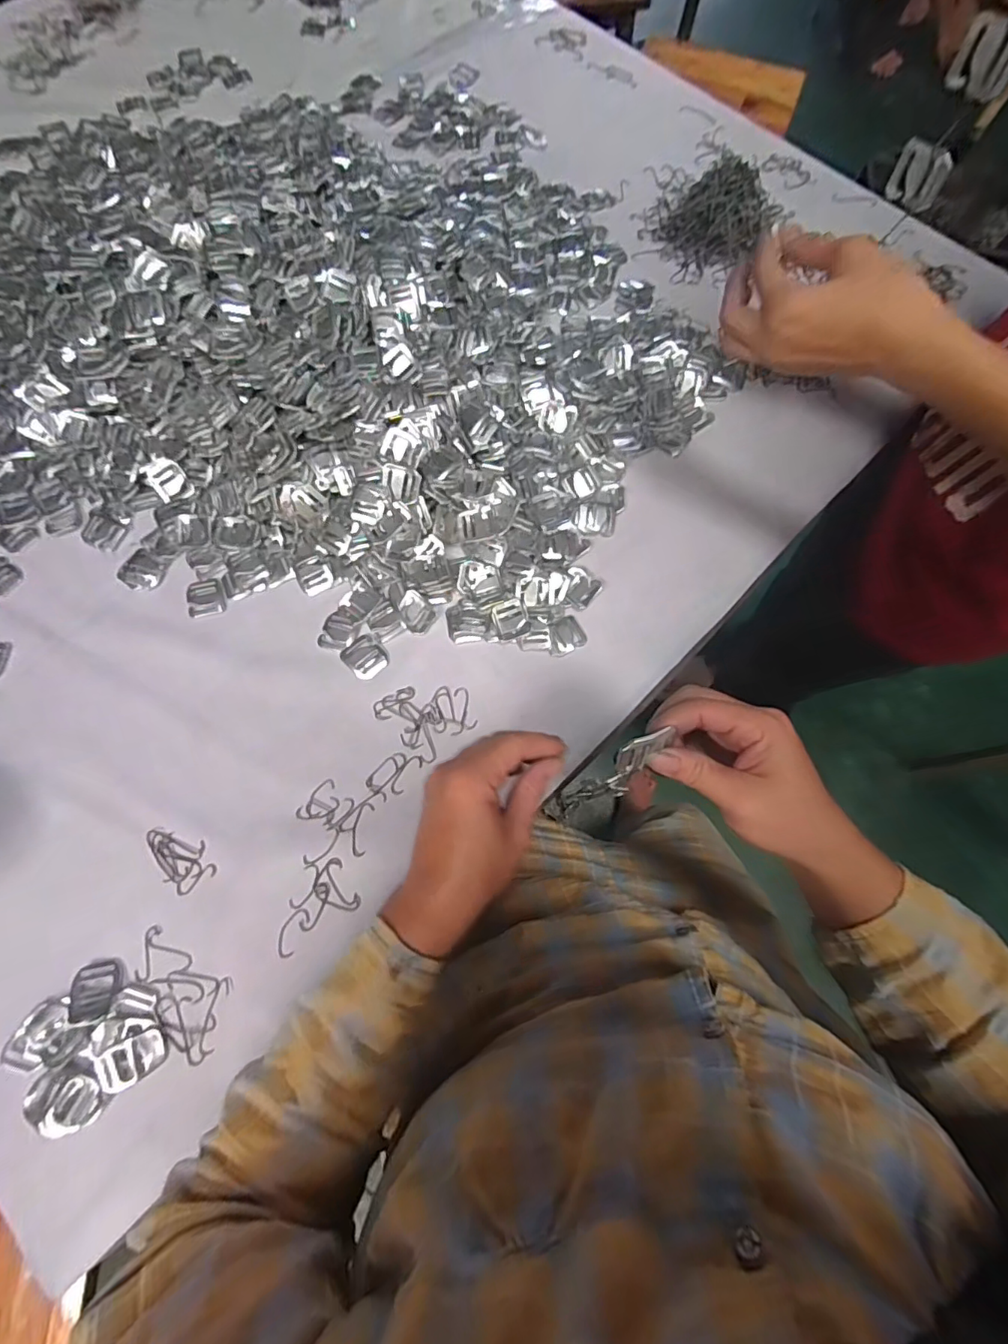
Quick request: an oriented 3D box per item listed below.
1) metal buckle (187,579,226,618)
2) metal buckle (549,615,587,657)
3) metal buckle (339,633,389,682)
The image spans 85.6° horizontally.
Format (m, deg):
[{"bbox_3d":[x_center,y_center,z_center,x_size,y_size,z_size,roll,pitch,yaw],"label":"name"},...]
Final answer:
[{"bbox_3d":[-0.264,-0.066,0.482,0.031,0.004,0.035,-14,74,-6],"label":"metal buckle"},{"bbox_3d":[0.053,-0.032,0.475,0.034,0.005,0.030,-27,75,-10],"label":"metal buckle"},{"bbox_3d":[-0.118,-0.014,0.463,0.032,0.004,0.037,-43,79,-14],"label":"metal buckle"}]

